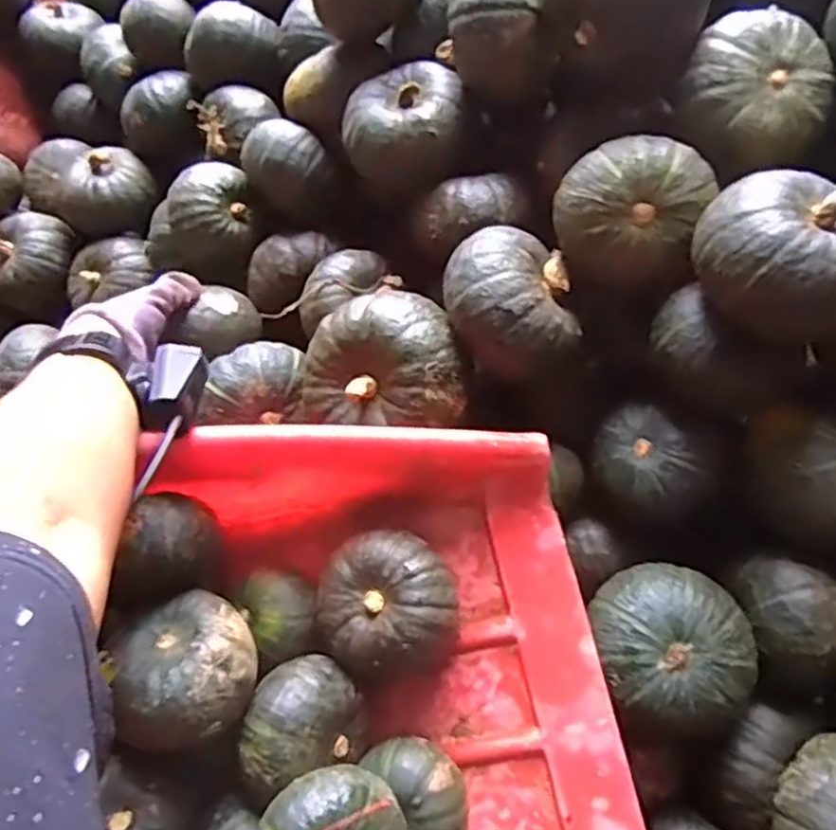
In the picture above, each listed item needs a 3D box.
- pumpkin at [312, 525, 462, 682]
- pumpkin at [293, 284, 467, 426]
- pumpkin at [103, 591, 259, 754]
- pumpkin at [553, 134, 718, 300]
[{"bbox_3d":[-0.023,0.137,0.498,0.095,0.073,0.094,0,65,0],"label":"pumpkin"},{"bbox_3d":[-0.028,-0.029,0.526,0.125,0.083,0.100,-9,65,-4],"label":"pumpkin"},{"bbox_3d":[-0.147,0.165,0.456,0.081,0.060,0.089,0,65,0],"label":"pumpkin"},{"bbox_3d":[0.146,-0.135,0.497,0.099,0.083,0.083,9,65,4],"label":"pumpkin"}]

